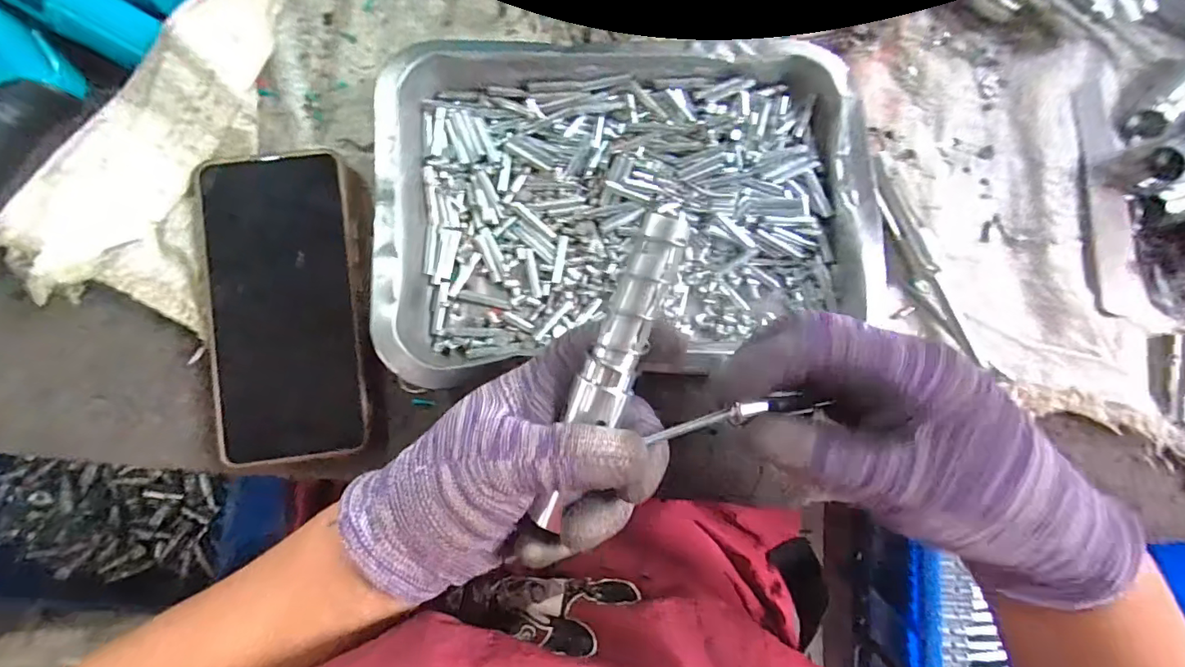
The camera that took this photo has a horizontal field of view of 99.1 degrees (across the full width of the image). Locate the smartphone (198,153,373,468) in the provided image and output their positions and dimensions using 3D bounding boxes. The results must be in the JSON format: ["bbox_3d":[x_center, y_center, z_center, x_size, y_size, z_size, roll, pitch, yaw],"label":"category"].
[{"bbox_3d":[-0.161,-0.015,0.264,0.078,0.006,0.157,-6,84,-3],"label":"smartphone"}]

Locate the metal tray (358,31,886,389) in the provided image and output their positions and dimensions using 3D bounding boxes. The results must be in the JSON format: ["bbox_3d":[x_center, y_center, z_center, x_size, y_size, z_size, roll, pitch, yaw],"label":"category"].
[{"bbox_3d":[0.018,-0.069,0.270,0.247,0.036,0.178,-3,84,-3],"label":"metal tray"}]

